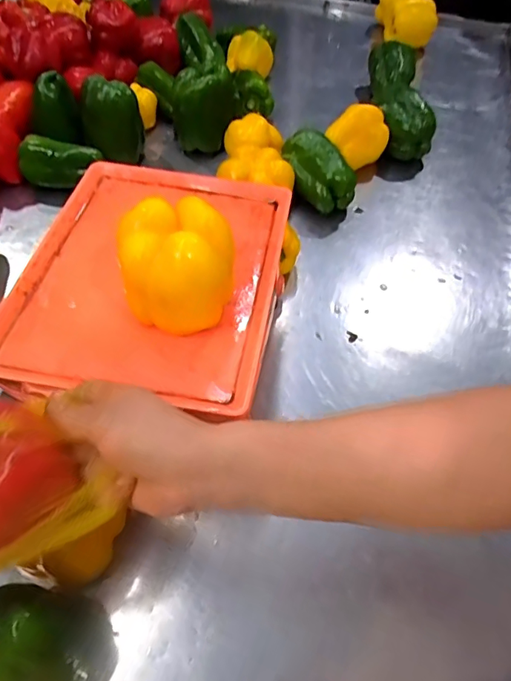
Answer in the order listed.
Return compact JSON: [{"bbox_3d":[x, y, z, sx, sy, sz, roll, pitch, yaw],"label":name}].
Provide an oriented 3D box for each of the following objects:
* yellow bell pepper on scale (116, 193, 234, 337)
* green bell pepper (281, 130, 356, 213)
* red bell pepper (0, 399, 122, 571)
[{"bbox_3d":[-0.066,-0.056,0.414,0.093,0.094,0.093,2,53,-1],"label":"yellow bell pepper on scale"},{"bbox_3d":[0.092,-0.251,0.722,0.069,0.076,0.121,-22,59,-19],"label":"green bell pepper"},{"bbox_3d":[-0.154,0.090,0.299,0.095,0.068,0.090,39,60,21],"label":"red bell pepper"}]

